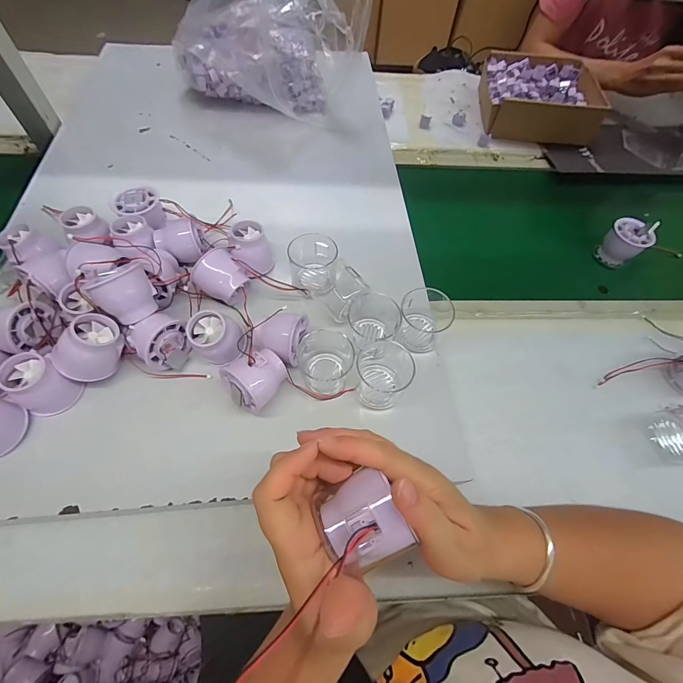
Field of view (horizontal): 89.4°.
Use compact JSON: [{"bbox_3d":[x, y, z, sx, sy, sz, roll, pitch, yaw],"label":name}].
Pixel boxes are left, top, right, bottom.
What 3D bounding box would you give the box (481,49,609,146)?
[{"bbox_3d":[0.388,-0.480,0.682,0.207,0.066,0.187,9,61,1],"label":"box"}]

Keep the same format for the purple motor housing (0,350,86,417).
[{"bbox_3d":[-0.307,0.047,0.353,0.050,0.057,0.049,27,63,11],"label":"purple motor housing"}]

